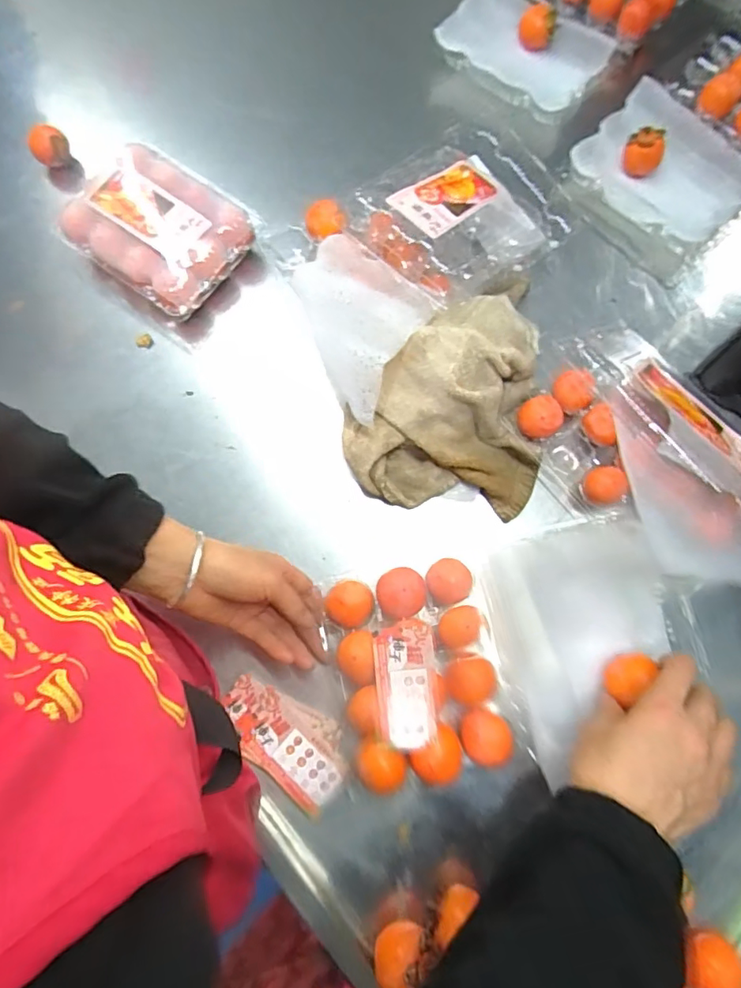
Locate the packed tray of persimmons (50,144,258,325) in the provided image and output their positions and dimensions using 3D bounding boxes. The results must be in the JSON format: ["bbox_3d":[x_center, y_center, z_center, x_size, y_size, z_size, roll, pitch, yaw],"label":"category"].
[{"bbox_3d":[-0.236,-0.292,0.597,0.181,0.060,0.143,34,79,10],"label":"packed tray of persimmons"}]

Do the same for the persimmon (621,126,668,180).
[{"bbox_3d":[0.318,-0.396,0.620,0.043,0.038,0.043,0,75,2],"label":"persimmon"}]

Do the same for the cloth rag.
[{"bbox_3d":[0.074,-0.102,0.529,0.196,0.068,0.228,7,75,4],"label":"cloth rag"}]

